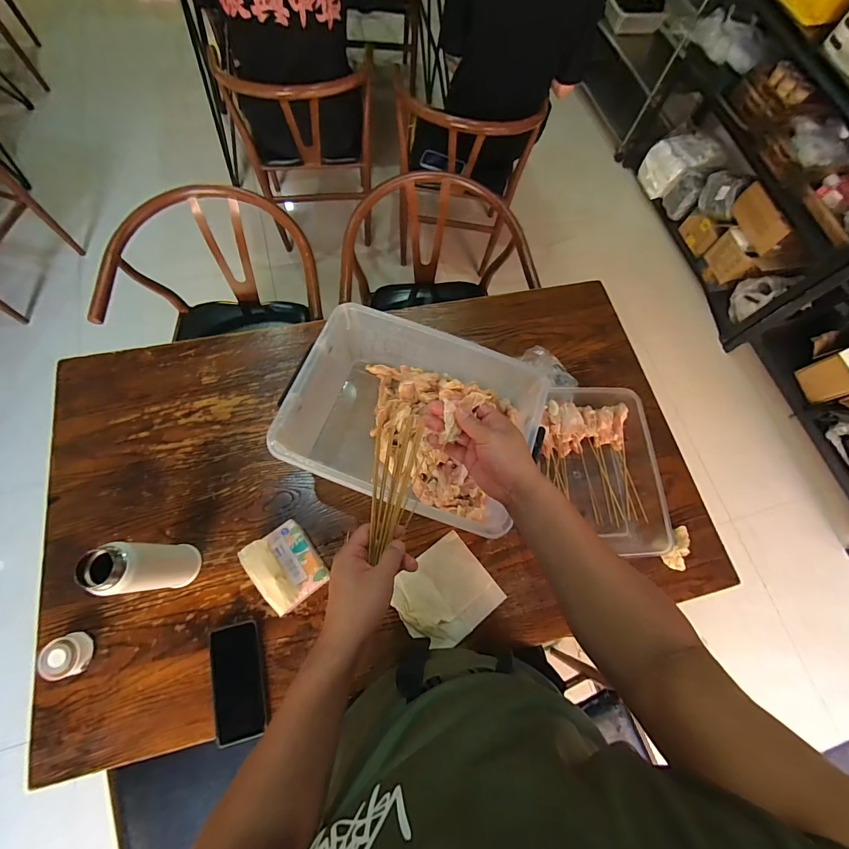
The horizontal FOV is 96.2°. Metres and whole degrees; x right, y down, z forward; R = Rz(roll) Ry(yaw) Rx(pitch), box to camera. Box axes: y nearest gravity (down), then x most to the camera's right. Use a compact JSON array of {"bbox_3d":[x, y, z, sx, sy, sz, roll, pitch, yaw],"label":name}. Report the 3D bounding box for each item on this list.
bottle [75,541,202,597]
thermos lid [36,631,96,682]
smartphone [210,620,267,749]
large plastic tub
[{"bbox_3d":[-0.404,0.209,0.560,0.064,0.185,0.066,-3,71,-6],"label":"bottle"},{"bbox_3d":[-0.548,0.352,0.578,0.055,0.039,0.059,2,71,-5],"label":"thermos lid"},{"bbox_3d":[-0.291,0.401,0.594,0.072,0.007,0.164,-10,79,-11],"label":"smartphone"},{"bbox_3d":[-0.019,-0.003,0.678,0.388,0.172,0.286,18,70,1],"label":"large plastic tub"}]

